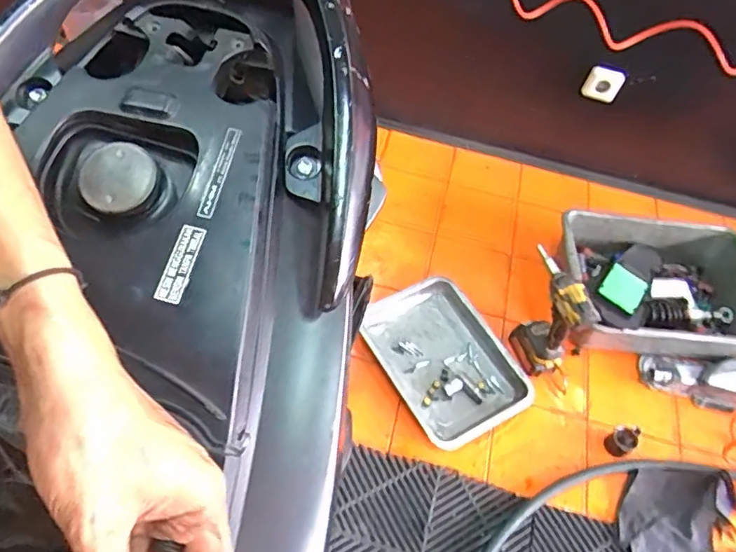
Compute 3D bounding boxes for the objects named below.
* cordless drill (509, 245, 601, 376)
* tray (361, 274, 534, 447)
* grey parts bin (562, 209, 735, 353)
[{"bbox_3d":[0.368,0.077,1.186,0.078,0.237,0.191,-19,60,-21],"label":"cordless drill"},{"bbox_3d":[0.166,0.181,1.235,0.269,0.034,0.369,-25,62,-24],"label":"tray"},{"bbox_3d":[0.681,0.022,1.316,0.475,0.144,0.347,7,54,-4],"label":"grey parts bin"}]

